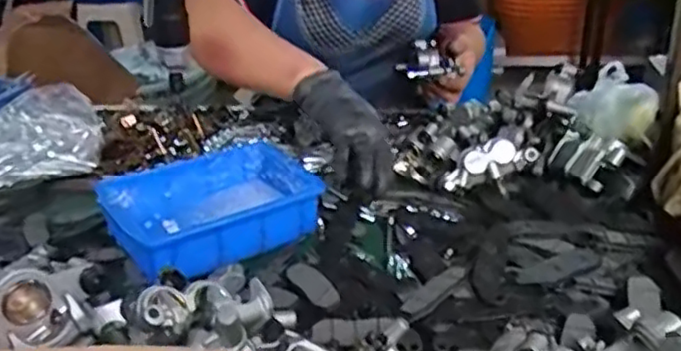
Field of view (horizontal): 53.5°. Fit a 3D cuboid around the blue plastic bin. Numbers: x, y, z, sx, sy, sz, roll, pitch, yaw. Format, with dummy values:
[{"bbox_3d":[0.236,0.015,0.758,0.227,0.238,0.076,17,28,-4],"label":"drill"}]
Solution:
[{"bbox_3d":[-0.130,0.033,0.713,0.202,0.055,0.140,-18,32,-28],"label":"blue plastic bin"}]

